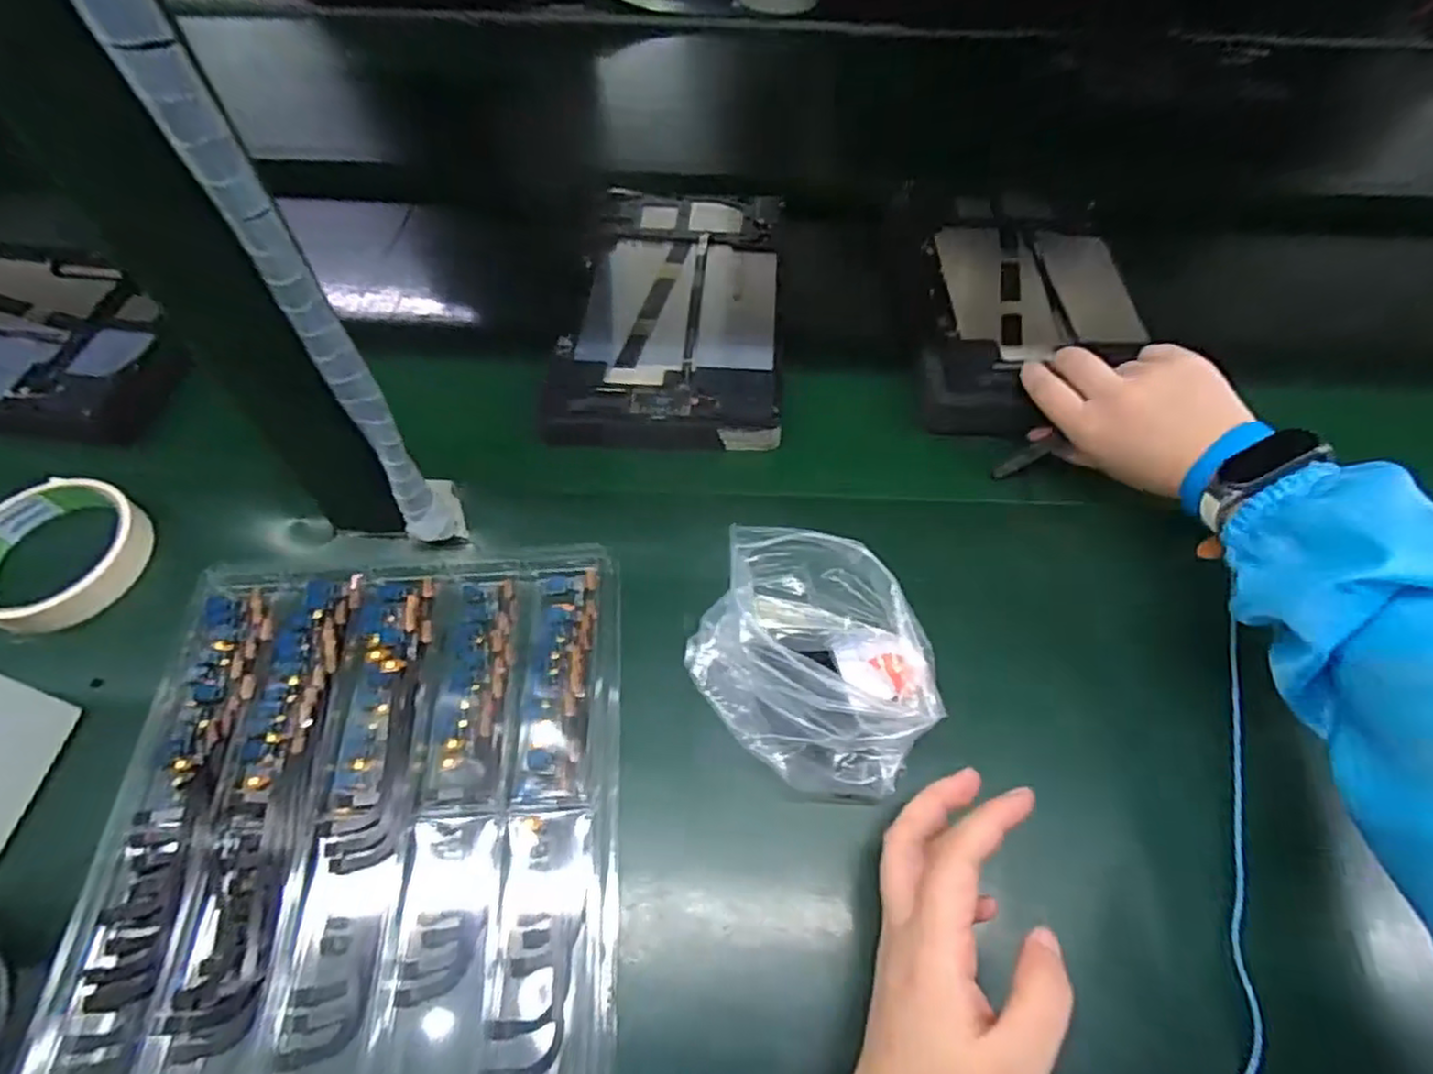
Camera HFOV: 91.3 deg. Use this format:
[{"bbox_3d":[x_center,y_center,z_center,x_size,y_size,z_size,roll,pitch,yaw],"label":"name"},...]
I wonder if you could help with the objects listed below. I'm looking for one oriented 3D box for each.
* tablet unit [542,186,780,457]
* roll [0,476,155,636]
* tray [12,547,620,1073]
[{"bbox_3d":[-0.028,-0.162,0.497,0.142,0.021,0.259,4,56,0],"label":"tablet unit"},{"bbox_3d":[-0.365,0.008,0.383,0.084,0.023,0.084,1,57,-2],"label":"roll"},{"bbox_3d":[-0.157,0.127,0.319,0.219,0.015,0.269,-2,59,-3],"label":"tray"}]

